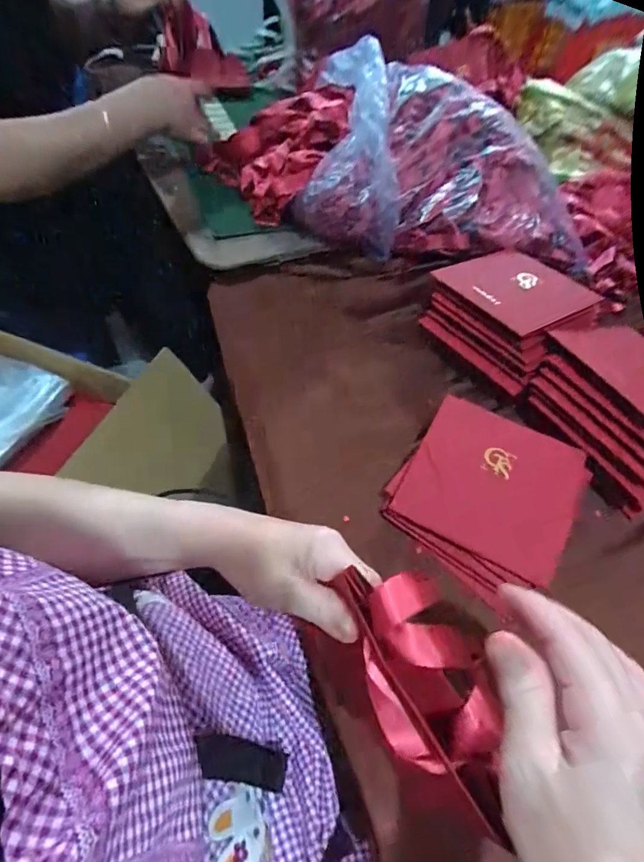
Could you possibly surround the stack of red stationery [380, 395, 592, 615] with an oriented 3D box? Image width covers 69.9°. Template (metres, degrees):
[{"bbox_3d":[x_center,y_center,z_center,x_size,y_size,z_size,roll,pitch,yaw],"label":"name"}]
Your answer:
[{"bbox_3d":[0.147,0.057,0.417,0.148,0.019,0.153,31,73,20],"label":"stack of red stationery"}]

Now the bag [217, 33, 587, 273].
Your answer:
[{"bbox_3d":[0.108,-0.357,0.625,0.485,0.159,0.200,6,55,-1],"label":"bag"}]

